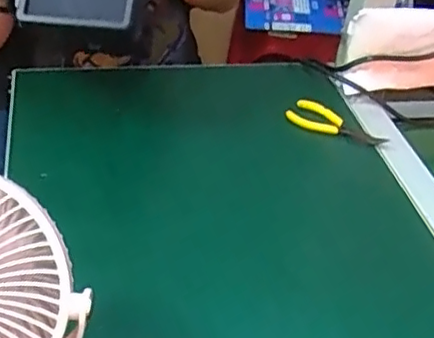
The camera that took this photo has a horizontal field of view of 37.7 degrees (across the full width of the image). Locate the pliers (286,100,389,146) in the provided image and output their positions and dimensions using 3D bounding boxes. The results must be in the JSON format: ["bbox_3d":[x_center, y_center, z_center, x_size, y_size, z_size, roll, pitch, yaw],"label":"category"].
[{"bbox_3d":[0.137,-0.051,0.732,0.112,0.010,0.043,27,41,24],"label":"pliers"}]

